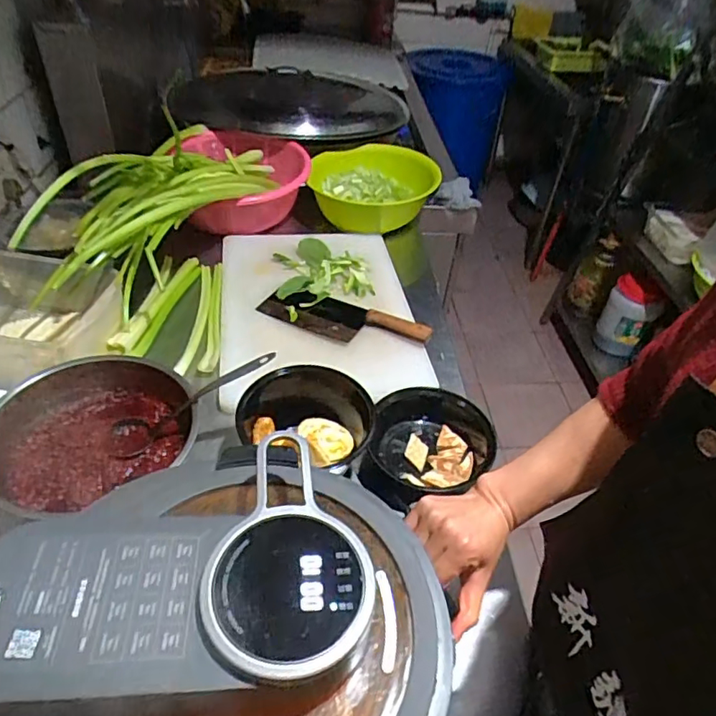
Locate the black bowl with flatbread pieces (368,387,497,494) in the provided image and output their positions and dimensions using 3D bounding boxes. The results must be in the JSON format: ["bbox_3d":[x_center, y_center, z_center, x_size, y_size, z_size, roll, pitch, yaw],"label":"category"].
[{"bbox_3d":[0.094,0.109,0.733,0.135,0.072,0.143,2,42,-2],"label":"black bowl with flatbread pieces"}]

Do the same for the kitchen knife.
[{"bbox_3d":[-0.027,-0.068,0.923,0.296,0.028,0.094,19,44,16],"label":"kitchen knife"}]

